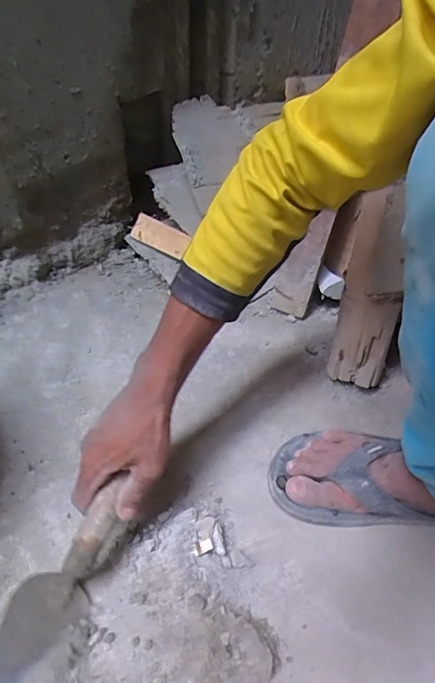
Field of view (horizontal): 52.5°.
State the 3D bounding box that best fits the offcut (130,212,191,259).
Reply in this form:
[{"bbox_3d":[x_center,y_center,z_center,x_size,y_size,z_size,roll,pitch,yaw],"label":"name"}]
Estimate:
[{"bbox_3d":[-0.102,-0.186,0.774,0.111,0.045,0.012,30,9,23],"label":"offcut"}]

